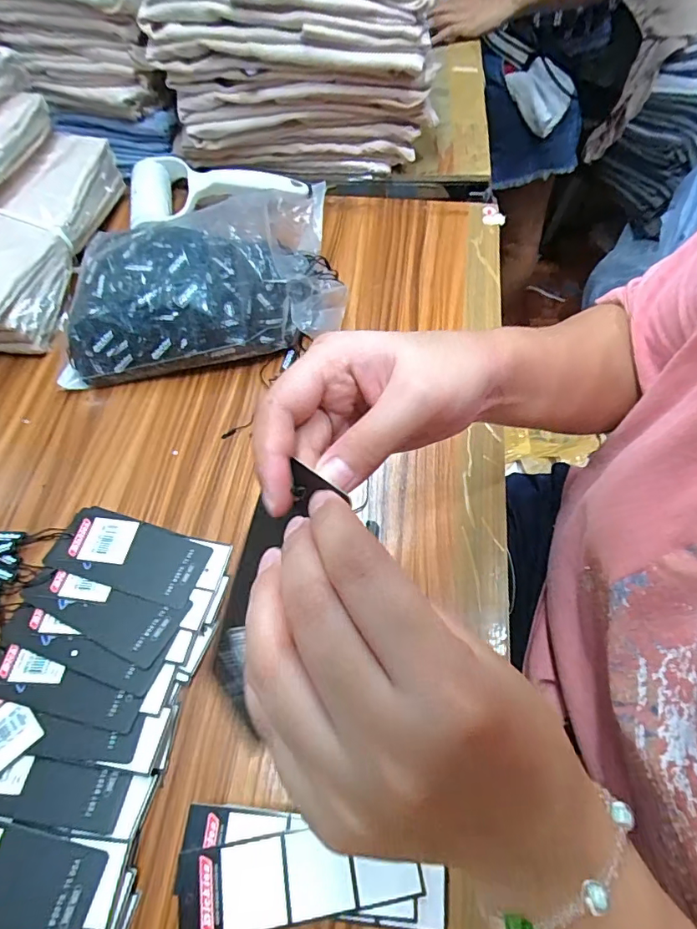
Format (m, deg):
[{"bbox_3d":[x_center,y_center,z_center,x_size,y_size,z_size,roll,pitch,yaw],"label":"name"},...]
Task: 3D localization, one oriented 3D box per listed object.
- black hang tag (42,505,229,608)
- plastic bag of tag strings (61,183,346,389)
[{"bbox_3d":[-0.150,0.065,0.345,0.121,0.004,0.053,15,53,6],"label":"black hang tag"},{"bbox_3d":[-0.134,-0.166,0.434,0.246,0.087,0.148,-9,60,-3],"label":"plastic bag of tag strings"}]

